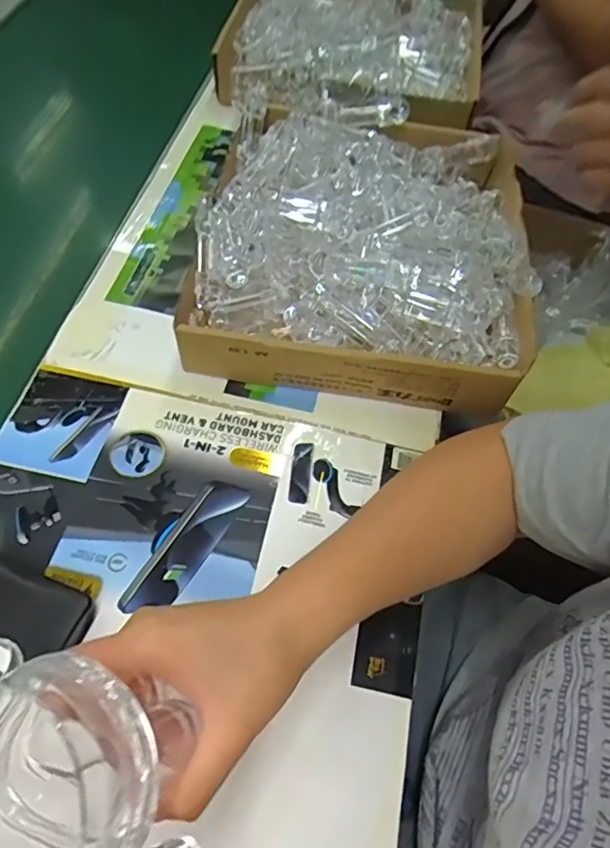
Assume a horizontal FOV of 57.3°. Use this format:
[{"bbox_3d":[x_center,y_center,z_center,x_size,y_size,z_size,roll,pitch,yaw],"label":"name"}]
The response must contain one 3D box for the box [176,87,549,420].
[{"bbox_3d":[0.055,-0.178,0.515,0.283,0.077,0.315,7,58,0],"label":"box"}]

